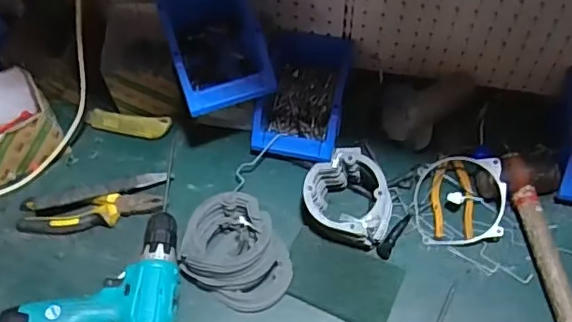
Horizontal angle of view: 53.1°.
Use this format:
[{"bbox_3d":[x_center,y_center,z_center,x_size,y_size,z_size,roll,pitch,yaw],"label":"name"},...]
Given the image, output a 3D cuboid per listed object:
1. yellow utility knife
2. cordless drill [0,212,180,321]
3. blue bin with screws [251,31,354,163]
[{"bbox_3d":[-0.235,-0.057,0.850,0.127,0.025,0.034,9,58,8],"label":"yellow utility knife"},{"bbox_3d":[-0.226,0.151,0.708,0.194,0.057,0.187,3,57,5],"label":"cordless drill"},{"bbox_3d":[0.026,-0.090,0.827,0.125,0.075,0.185,9,58,8],"label":"blue bin with screws"}]

